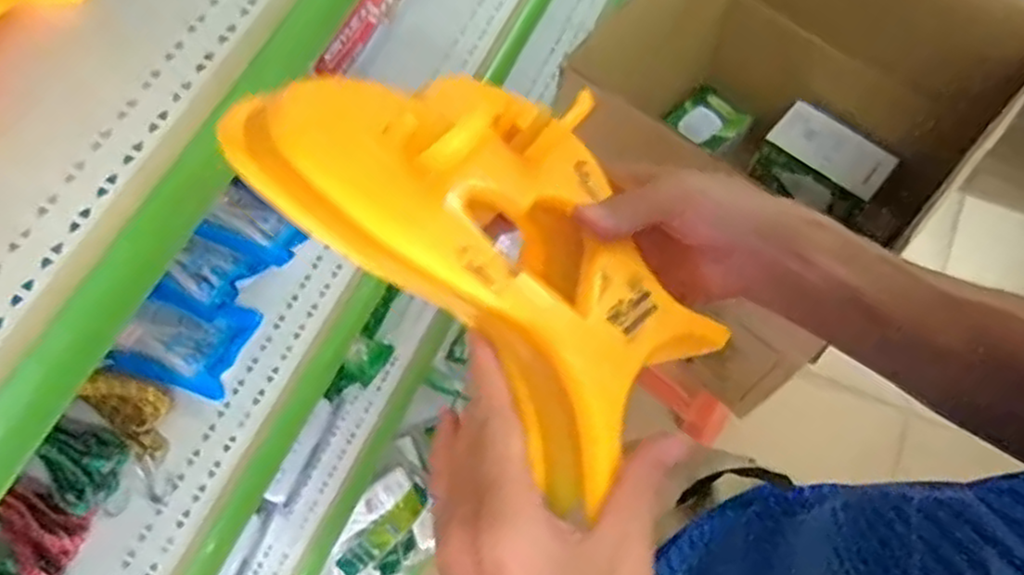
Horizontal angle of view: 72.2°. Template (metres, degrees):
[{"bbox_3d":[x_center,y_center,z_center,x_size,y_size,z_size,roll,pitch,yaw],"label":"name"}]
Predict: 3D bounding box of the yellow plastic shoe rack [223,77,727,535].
[{"bbox_3d":[-0.003,-0.028,0.358,0.164,0.094,0.240,-32,79,-40],"label":"yellow plastic shoe rack"}]

